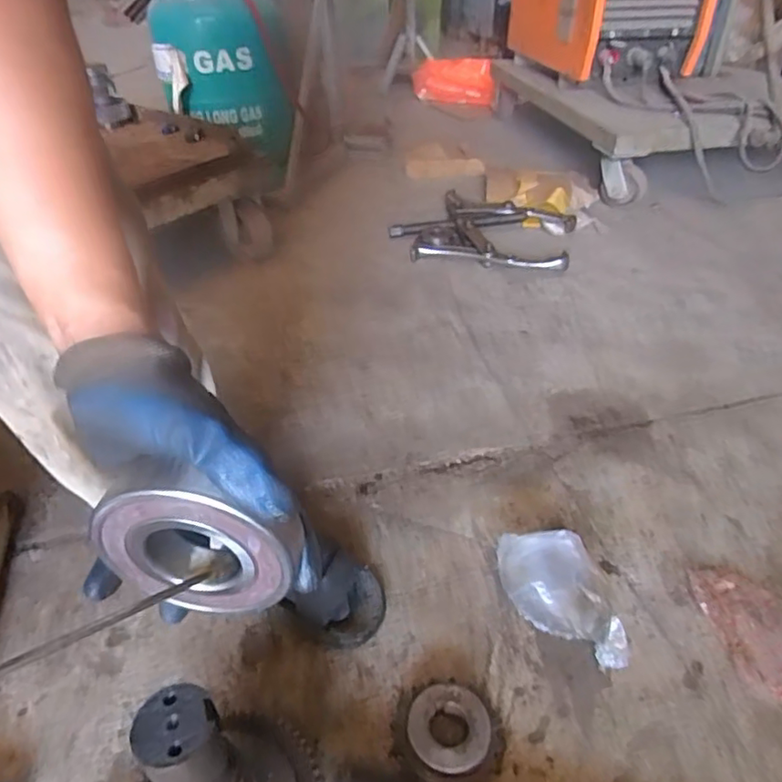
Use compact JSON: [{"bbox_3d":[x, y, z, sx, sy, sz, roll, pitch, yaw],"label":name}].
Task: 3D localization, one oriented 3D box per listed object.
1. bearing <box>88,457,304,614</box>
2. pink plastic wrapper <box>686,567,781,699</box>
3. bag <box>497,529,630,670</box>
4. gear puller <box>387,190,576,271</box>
[{"bbox_3d":[-0.103,0.082,0.313,0.097,0.092,0.026,8,40,11],"label":"bearing"},{"bbox_3d":[0.373,0.239,0.605,0.084,0.026,0.146,-4,39,-3],"label":"pink plastic wrapper"},{"bbox_3d":[0.172,0.217,0.620,0.103,0.060,0.150,-10,40,-11],"label":"bag"},{"bbox_3d":[0.207,-0.368,1.374,0.414,0.054,0.285,9,40,12],"label":"gear puller"}]

